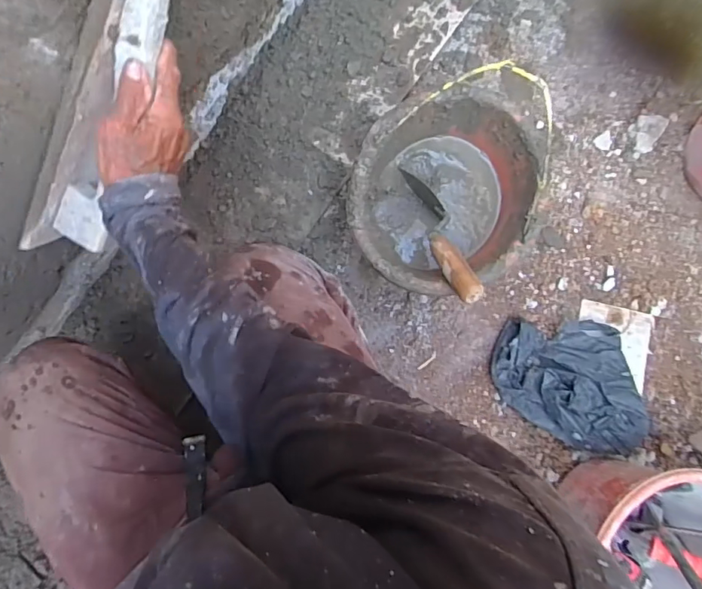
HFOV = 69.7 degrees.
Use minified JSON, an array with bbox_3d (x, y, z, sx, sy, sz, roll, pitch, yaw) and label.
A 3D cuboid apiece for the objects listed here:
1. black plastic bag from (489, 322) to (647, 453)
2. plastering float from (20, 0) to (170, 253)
[{"bbox_3d":[0.375,0.156,0.877,0.234,0.082,0.212,1,89,-4],"label":"black plastic bag"},{"bbox_3d":[-0.220,-0.214,0.493,0.056,0.083,0.405,31,113,-3],"label":"plastering float"}]

